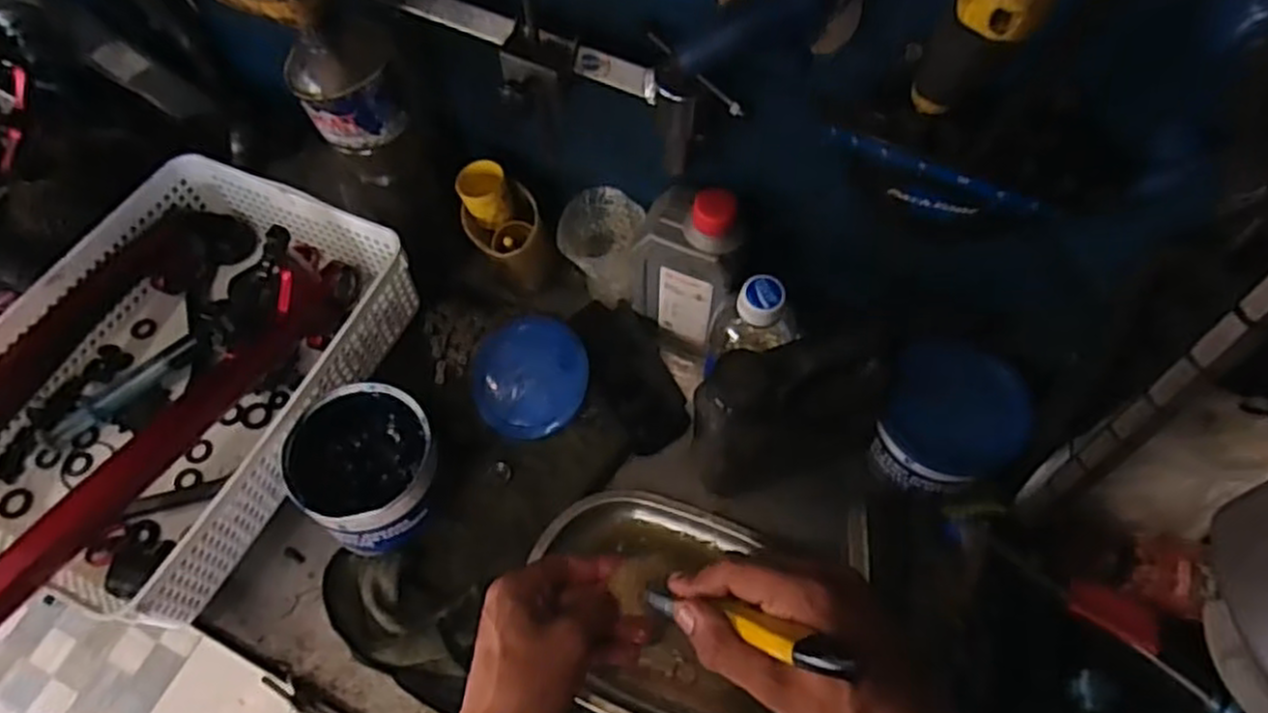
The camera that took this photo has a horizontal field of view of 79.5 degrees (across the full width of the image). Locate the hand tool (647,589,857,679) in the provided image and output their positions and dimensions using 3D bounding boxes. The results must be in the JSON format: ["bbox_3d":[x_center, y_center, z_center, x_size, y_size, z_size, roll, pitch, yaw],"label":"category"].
[{"bbox_3d":[0.055,0.142,0.401,0.132,0.013,0.013,1,54,47],"label":"hand tool"}]

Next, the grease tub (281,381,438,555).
[{"bbox_3d":[-0.192,0.085,0.564,0.102,0.093,0.098,-1,63,1],"label":"grease tub"}]

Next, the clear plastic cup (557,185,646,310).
[{"bbox_3d":[-0.026,-0.088,0.646,0.067,0.086,0.072,4,63,4],"label":"clear plastic cup"}]

